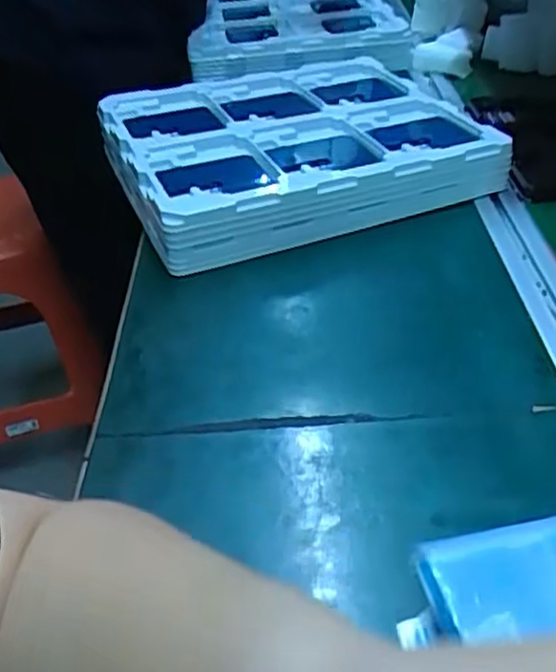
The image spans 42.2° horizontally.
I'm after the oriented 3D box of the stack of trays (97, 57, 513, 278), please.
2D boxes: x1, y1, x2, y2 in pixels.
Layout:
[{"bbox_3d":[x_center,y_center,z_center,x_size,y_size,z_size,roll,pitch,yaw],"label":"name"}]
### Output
[{"bbox_3d":[0.008,-0.186,0.718,0.327,0.060,0.288,-15,40,-15],"label":"stack of trays"}]

